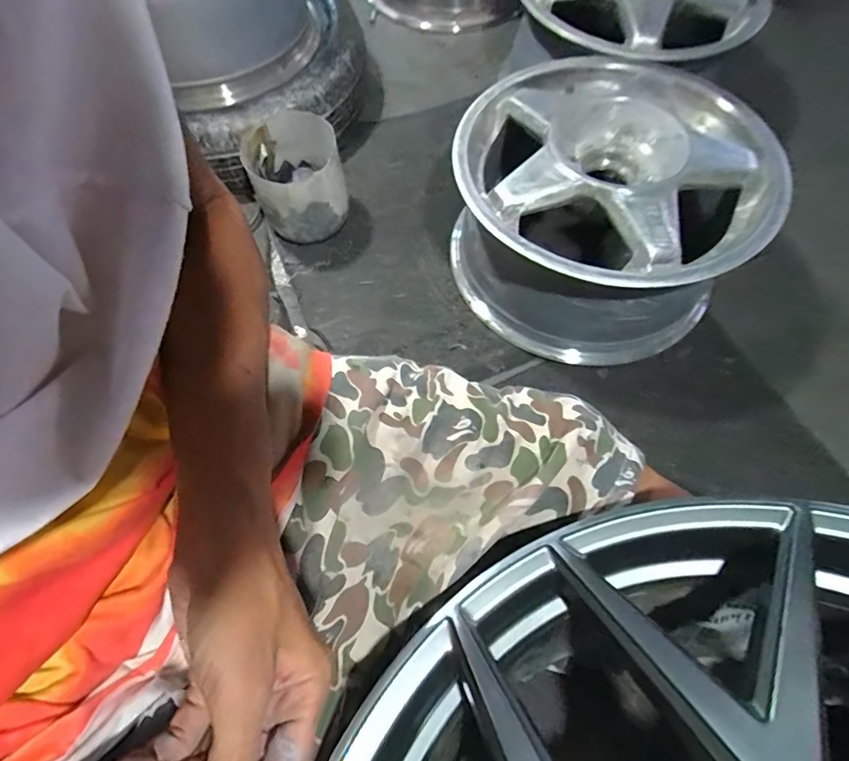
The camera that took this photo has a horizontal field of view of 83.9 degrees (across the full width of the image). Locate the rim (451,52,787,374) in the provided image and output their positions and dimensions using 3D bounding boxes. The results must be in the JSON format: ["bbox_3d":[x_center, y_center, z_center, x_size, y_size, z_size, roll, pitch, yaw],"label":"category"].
[{"bbox_3d":[0.253,-0.259,0.725,0.401,0.239,0.428,0,66,1],"label":"rim"}]

